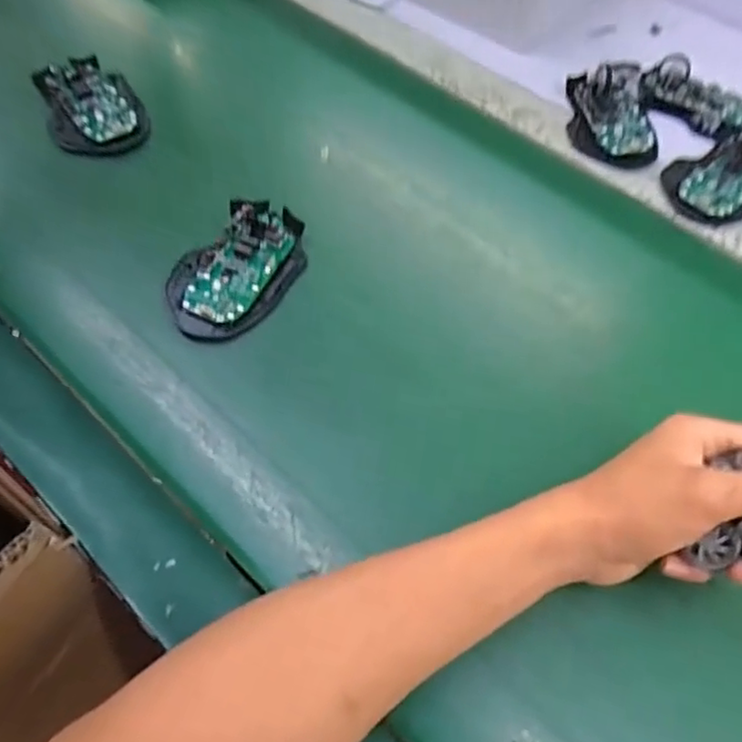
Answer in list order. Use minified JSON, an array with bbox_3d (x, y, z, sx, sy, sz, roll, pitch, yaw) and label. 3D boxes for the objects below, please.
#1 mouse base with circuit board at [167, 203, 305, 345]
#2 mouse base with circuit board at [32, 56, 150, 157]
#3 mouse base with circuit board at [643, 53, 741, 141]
[{"bbox_3d":[-0.092,-0.073,0.437,0.074,0.015,0.116,30,64,15],"label":"mouse base with circuit board"},{"bbox_3d":[-0.230,-0.217,0.527,0.073,0.028,0.106,-25,64,-15],"label":"mouse base with circuit board"},{"bbox_3d":[0.295,-0.243,0.556,0.064,0.029,0.106,-39,68,-21],"label":"mouse base with circuit board"}]

